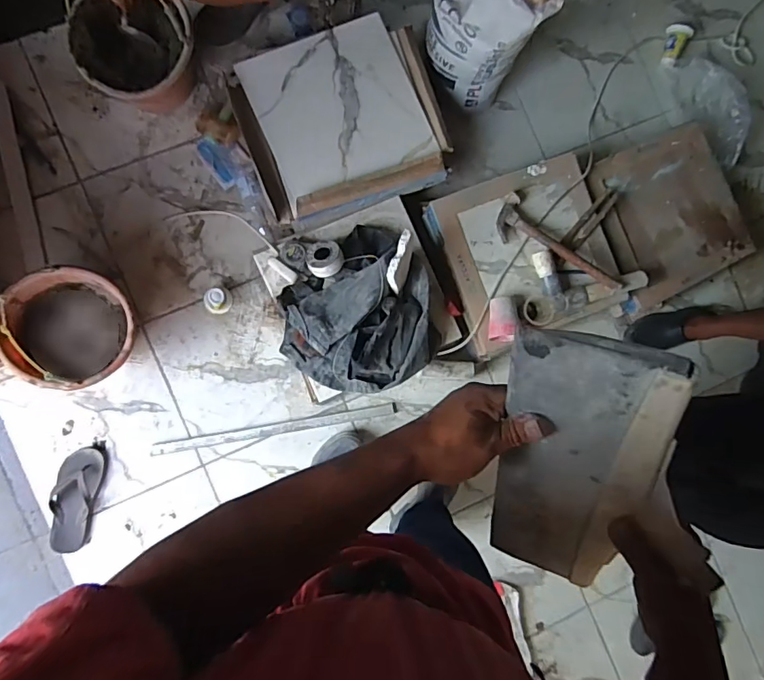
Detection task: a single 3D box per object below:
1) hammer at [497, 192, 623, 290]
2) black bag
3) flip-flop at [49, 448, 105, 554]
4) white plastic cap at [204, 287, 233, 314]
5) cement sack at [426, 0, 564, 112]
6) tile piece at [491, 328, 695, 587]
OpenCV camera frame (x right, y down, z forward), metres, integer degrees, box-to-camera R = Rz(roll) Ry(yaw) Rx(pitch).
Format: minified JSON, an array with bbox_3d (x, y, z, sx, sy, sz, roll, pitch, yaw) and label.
[{"bbox_3d":[0.415,-0.210,1.257,0.346,0.053,0.100,40,84,-4],"label":"hammer"},{"bbox_3d":[-0.040,-0.047,1.199,0.373,0.138,0.353,-41,93,-6],"label":"black bag"},{"bbox_3d":[-0.755,0.393,1.269,0.109,0.036,0.258,11,87,-6],"label":"flip-flop"},{"bbox_3d":[-0.418,-0.102,1.302,0.072,0.087,0.067,-22,91,-7],"label":"white plastic cap"},{"bbox_3d":[0.243,-0.739,1.169,0.232,0.442,0.225,30,85,-5],"label":"cement sack"},{"bbox_3d":[0.170,0.132,0.473,0.129,0.362,0.017,18,52,22],"label":"tile piece"}]

